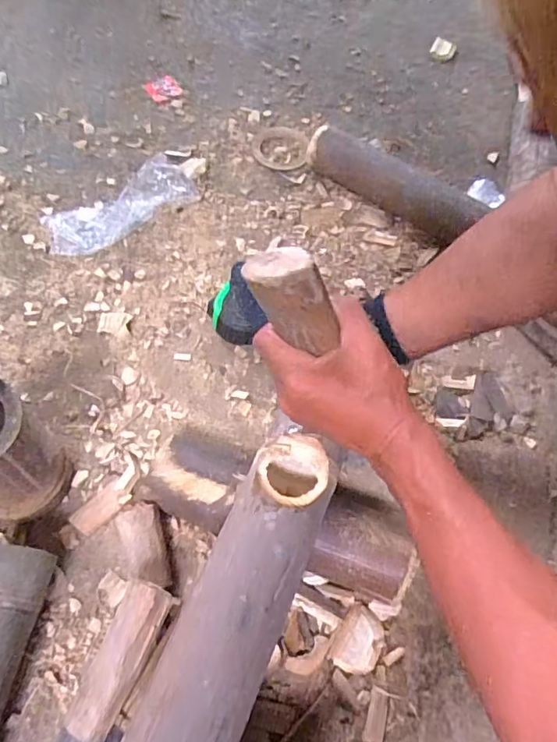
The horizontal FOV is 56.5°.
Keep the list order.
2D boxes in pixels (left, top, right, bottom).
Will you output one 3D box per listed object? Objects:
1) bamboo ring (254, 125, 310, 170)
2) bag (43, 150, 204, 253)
[{"bbox_3d":[0.003,-0.364,0.839,0.088,0.010,0.096,8,62,1],"label":"bamboo ring"},{"bbox_3d":[-0.232,-0.248,0.747,0.219,0.030,0.105,-31,68,-18],"label":"bag"}]

